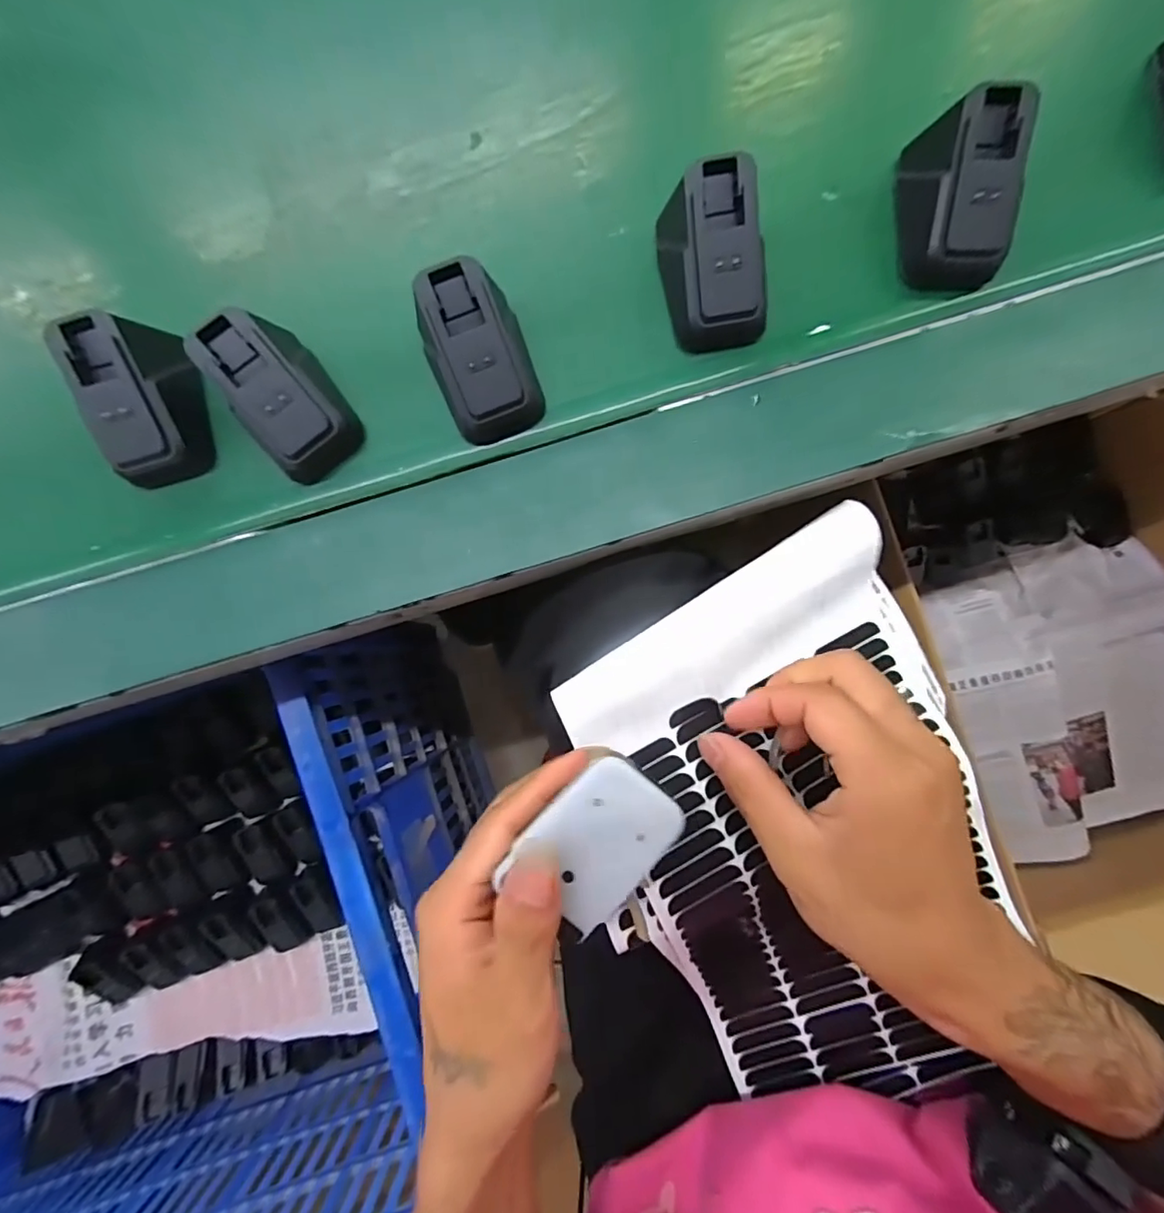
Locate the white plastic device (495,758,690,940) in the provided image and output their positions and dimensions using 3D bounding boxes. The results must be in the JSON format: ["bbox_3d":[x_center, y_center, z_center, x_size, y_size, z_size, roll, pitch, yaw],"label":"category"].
[{"bbox_3d":[0.006,0.088,0.209,0.044,0.009,0.060,43,89,5],"label":"white plastic device"}]

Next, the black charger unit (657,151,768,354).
[{"bbox_3d":[0.058,-0.151,0.246,0.043,0.039,0.066,-12,85,2],"label":"black charger unit"}]

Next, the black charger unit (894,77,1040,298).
[{"bbox_3d":[0.167,-0.178,0.244,0.038,0.039,0.071,-1,86,2],"label":"black charger unit"}]

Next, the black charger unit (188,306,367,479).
[{"bbox_3d":[-0.134,-0.092,0.245,0.046,0.039,0.064,-31,85,0],"label":"black charger unit"}]

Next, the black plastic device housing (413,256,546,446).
[{"bbox_3d":[-0.044,-0.110,0.246,0.041,0.042,0.063,-19,85,1],"label":"black plastic device housing"}]

